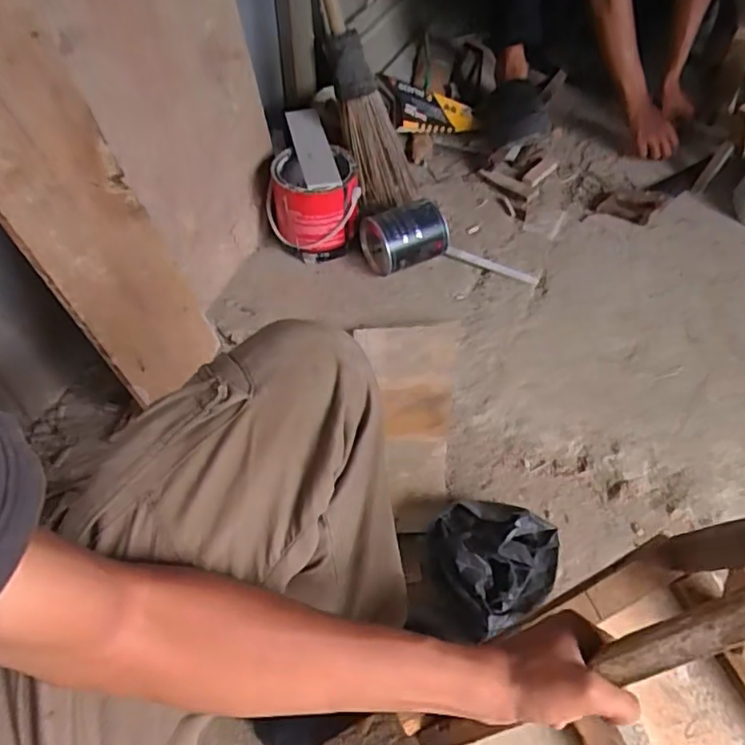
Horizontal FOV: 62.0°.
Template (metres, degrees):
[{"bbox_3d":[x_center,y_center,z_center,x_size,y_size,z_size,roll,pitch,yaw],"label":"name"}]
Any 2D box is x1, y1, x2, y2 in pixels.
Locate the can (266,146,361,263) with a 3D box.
[{"bbox_3d":[-0.110,-0.308,1.154,0.166,0.156,0.140,-8,52,-5],"label":"can"}]

